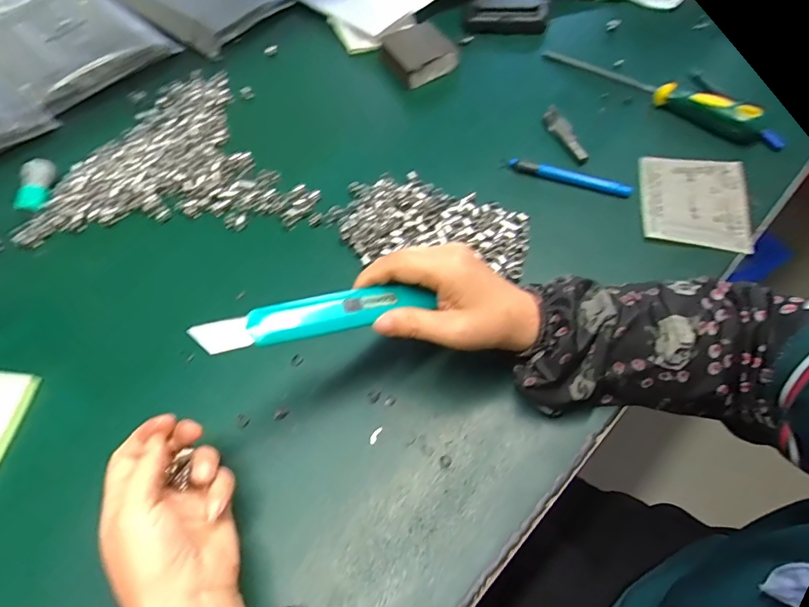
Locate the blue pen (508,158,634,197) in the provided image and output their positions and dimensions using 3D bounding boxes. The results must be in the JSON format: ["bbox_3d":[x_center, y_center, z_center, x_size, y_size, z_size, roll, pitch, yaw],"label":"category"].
[{"bbox_3d":[0.159,-0.124,0.463,0.115,0.012,0.009,19,62,15],"label":"blue pen"}]

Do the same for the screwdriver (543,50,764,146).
[{"bbox_3d":[0.255,-0.229,0.509,0.237,0.027,0.033,32,65,20],"label":"screwdriver"}]

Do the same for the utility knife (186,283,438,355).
[{"bbox_3d":[-0.053,0.007,0.297,0.141,0.012,0.024,-12,58,-21],"label":"utility knife"}]

